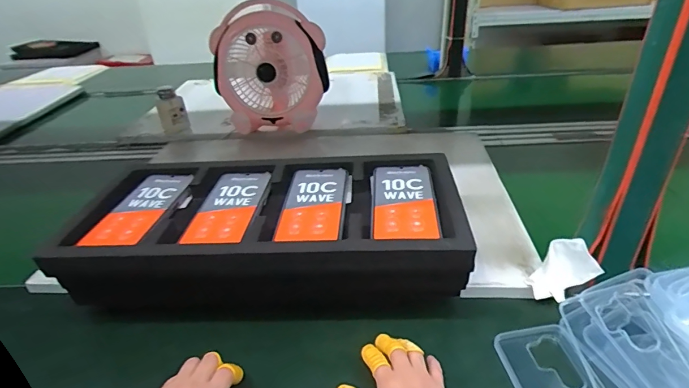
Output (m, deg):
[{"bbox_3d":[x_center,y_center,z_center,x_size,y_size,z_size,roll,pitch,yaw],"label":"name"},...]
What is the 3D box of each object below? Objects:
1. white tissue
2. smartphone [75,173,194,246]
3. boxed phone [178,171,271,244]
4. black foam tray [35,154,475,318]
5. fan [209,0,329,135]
[{"bbox_3d":[0.266,0.095,0.496,0.063,0.059,0.063,25,42,37],"label":"white tissue"},{"bbox_3d":[-0.267,0.017,0.544,0.074,0.010,0.163,3,33,11],"label":"smartphone"},{"bbox_3d":[-0.149,0.012,0.543,0.076,0.006,0.163,0,32,6],"label":"boxed phone"},{"bbox_3d":[-0.094,0.056,0.556,0.469,0.116,0.216,-2,32,3],"label":"black foam tray"},{"bbox_3d":[-0.165,-0.279,0.935,0.248,0.262,0.115,-4,32,1],"label":"fan"}]

